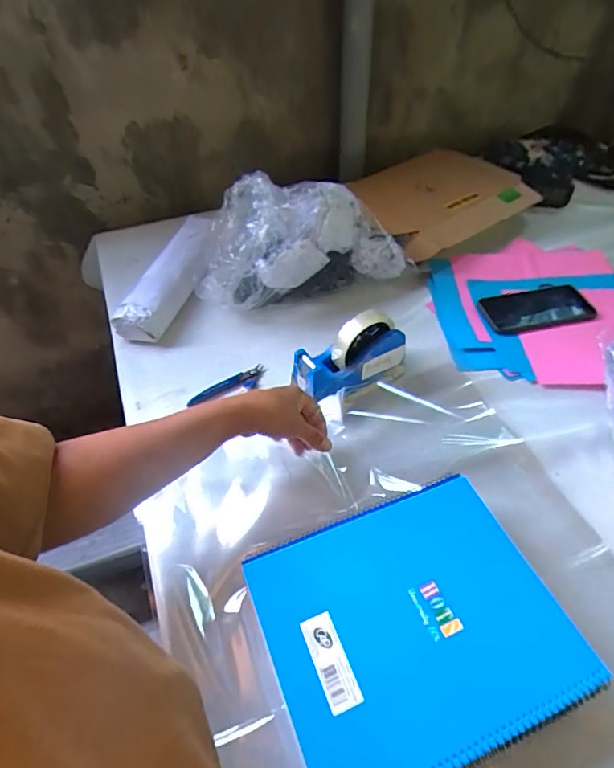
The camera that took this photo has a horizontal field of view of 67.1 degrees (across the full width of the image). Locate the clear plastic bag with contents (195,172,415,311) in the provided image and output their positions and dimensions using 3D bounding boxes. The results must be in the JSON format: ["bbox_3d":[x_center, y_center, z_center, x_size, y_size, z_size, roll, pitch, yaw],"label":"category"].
[{"bbox_3d":[-0.009,-0.201,0.716,0.322,0.172,0.165,2,50,4],"label":"clear plastic bag with contents"}]

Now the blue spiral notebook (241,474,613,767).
[{"bbox_3d":[0.091,0.206,0.406,0.245,0.013,0.207,-18,51,-13],"label":"blue spiral notebook"}]

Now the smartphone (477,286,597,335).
[{"bbox_3d":[0.372,-0.123,0.749,0.172,0.008,0.082,-10,50,-7],"label":"smartphone"}]

